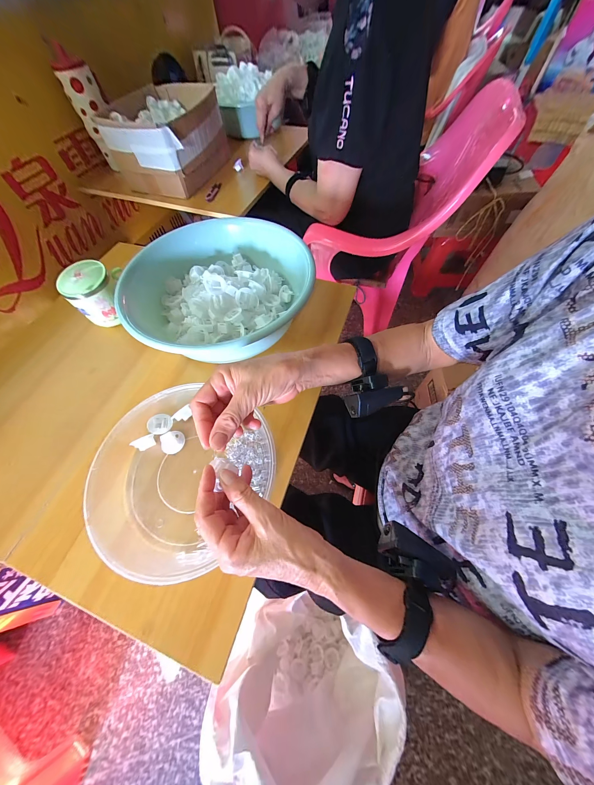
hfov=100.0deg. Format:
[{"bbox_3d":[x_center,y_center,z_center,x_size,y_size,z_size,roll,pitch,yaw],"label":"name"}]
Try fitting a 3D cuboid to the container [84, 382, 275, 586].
[{"bbox_3d":[-0.148,0.105,0.321,0.214,0.051,0.213,-2,61,3],"label":"container"}]

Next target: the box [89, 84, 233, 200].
[{"bbox_3d":[-0.359,-0.723,0.717,0.238,0.165,0.298,10,62,9],"label":"box"}]

